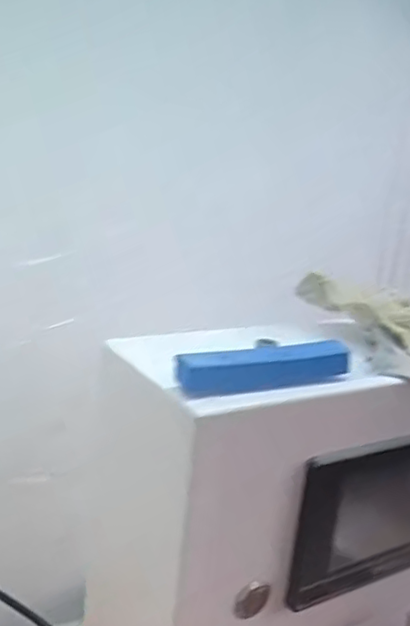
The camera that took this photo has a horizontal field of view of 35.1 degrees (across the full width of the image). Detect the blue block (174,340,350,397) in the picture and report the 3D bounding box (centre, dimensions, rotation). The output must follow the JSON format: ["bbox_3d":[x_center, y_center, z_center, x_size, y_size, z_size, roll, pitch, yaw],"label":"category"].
[{"bbox_3d":[0.029,0.025,0.303,0.088,0.015,0.017,-3,17,-29],"label":"blue block"}]

